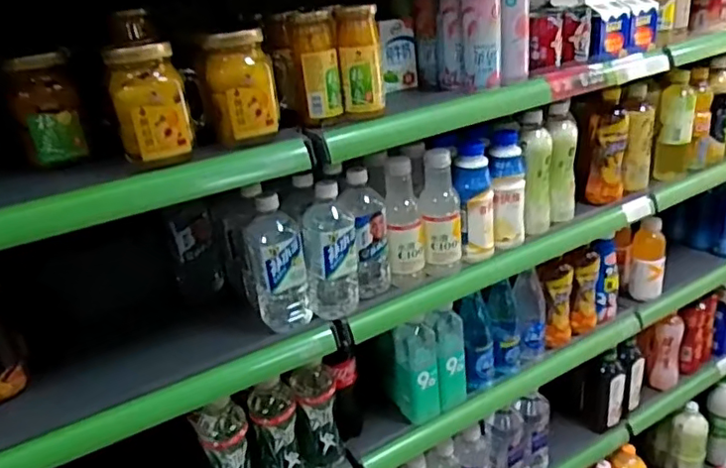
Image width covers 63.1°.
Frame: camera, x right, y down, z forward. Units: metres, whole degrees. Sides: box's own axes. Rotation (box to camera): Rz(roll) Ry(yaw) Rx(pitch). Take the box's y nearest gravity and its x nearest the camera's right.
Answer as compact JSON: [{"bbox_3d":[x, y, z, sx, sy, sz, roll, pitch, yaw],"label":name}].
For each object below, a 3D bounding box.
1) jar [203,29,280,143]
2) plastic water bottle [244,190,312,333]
[{"bbox_3d":[-0.144,-0.177,0.704,0.079,0.117,0.064,-13,24,-12],"label":"jar"},{"bbox_3d":[-0.119,0.042,0.819,0.075,0.188,0.067,-11,23,-8],"label":"plastic water bottle"}]

